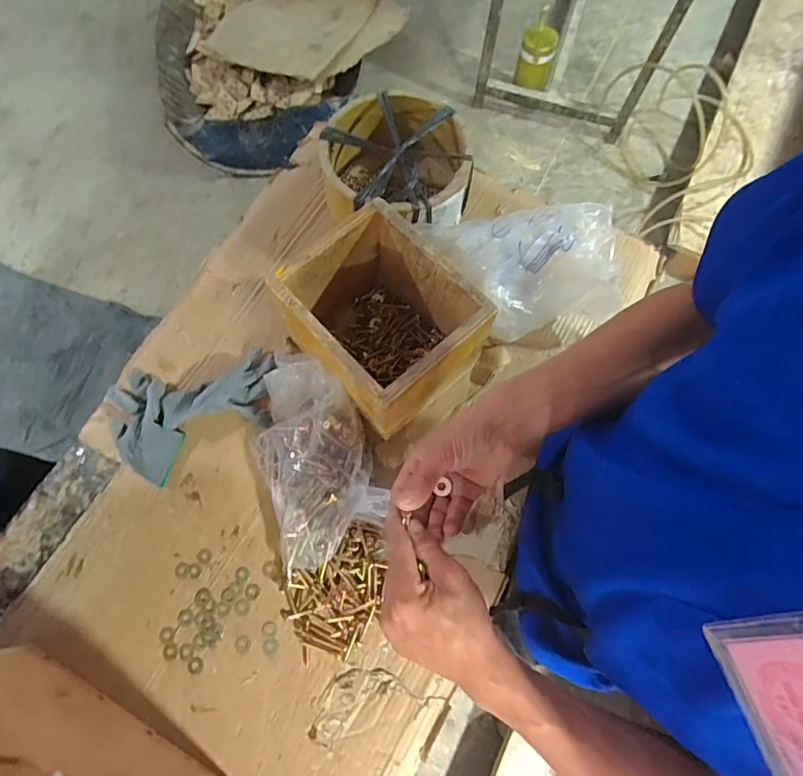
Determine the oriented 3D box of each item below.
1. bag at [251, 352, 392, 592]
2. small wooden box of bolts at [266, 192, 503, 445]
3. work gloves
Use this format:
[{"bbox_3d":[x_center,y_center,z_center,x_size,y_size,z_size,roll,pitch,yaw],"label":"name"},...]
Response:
[{"bbox_3d":[-0.114,0.084,0.646,0.148,0.078,0.270,-18,74,-8],"label":"bag"},{"bbox_3d":[-0.030,-0.084,0.651,0.175,0.185,0.218,-40,78,-13],"label":"small wooden box of bolts"},{"bbox_3d":[-0.281,0.034,0.676,0.220,0.033,0.154,-9,73,-5],"label":"work gloves"}]

